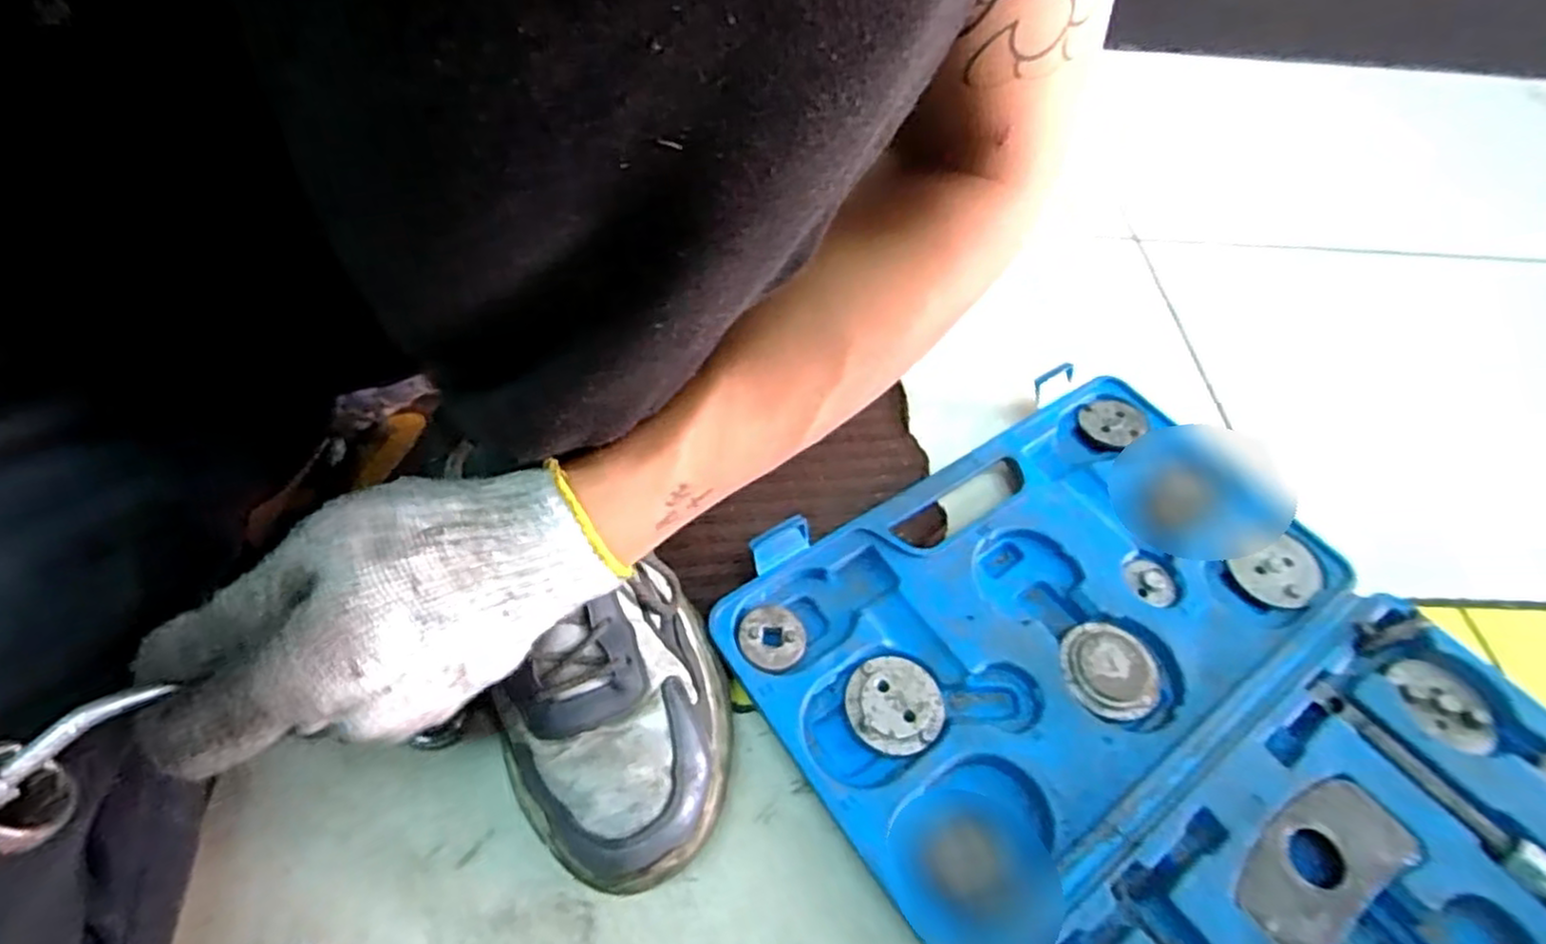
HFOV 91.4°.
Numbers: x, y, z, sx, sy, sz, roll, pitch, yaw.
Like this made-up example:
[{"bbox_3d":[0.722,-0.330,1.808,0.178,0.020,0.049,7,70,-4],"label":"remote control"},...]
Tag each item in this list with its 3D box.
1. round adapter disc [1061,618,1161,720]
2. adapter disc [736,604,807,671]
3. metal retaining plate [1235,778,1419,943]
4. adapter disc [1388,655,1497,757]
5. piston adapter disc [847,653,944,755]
[{"bbox_3d":[0.182,0.105,0.403,0.051,0.007,0.050,2,53,-3],"label":"round adapter disc"},{"bbox_3d":[-0.001,0.088,0.398,0.034,0.008,0.034,2,53,-3],"label":"adapter disc"},{"bbox_3d":[0.255,0.182,0.352,0.097,0.006,0.047,-28,58,-22],"label":"metal retaining plate"},{"bbox_3d":[0.366,0.128,0.413,0.045,0.006,0.054,-24,59,-20],"label":"adapter disc"},{"bbox_3d":[0.063,0.119,0.387,0.048,0.006,0.049,2,53,-3],"label":"piston adapter disc"}]

